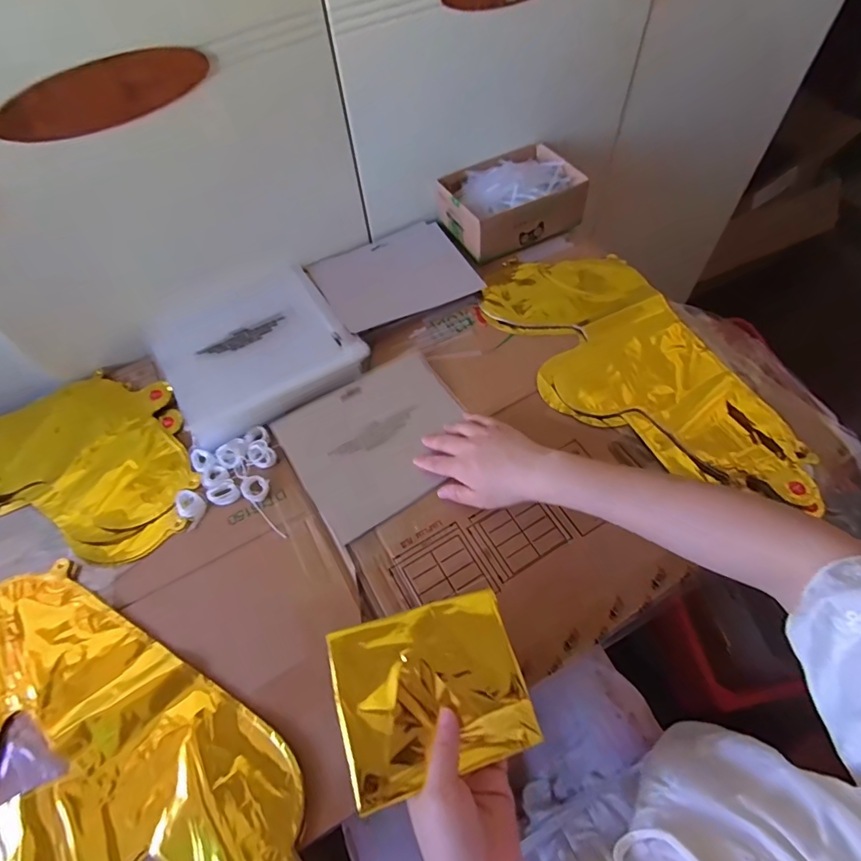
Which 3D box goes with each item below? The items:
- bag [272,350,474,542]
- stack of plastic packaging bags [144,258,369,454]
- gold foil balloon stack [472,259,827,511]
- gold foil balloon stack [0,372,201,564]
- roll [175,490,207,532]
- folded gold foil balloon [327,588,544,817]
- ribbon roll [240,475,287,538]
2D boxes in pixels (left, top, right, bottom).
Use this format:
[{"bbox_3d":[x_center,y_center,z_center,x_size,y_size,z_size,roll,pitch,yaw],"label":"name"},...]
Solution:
[{"bbox_3d":[-0.054,0.009,0.540,0.198,0.011,0.160,-30,74,-17],"label":"bag"},{"bbox_3d":[-0.218,-0.107,0.589,0.217,0.028,0.213,-30,63,-14],"label":"stack of plastic packaging bags"},{"bbox_3d":[0.240,-0.079,0.568,0.211,0.014,0.420,-24,61,-11],"label":"gold foil balloon stack"},{"bbox_3d":[-0.473,0.055,0.533,0.403,0.021,0.236,-11,60,-4],"label":"gold foil balloon stack"},{"bbox_3d":[-0.252,0.081,0.500,0.027,0.010,0.042,-35,64,-17],"label":"roll"},{"bbox_3d":[0.000,0.196,0.362,0.136,0.015,0.116,-14,64,-9],"label":"folded gold foil balloon"},{"bbox_3d":[-0.173,0.078,0.503,0.027,0.004,0.083,-38,65,-18],"label":"ribbon roll"}]

